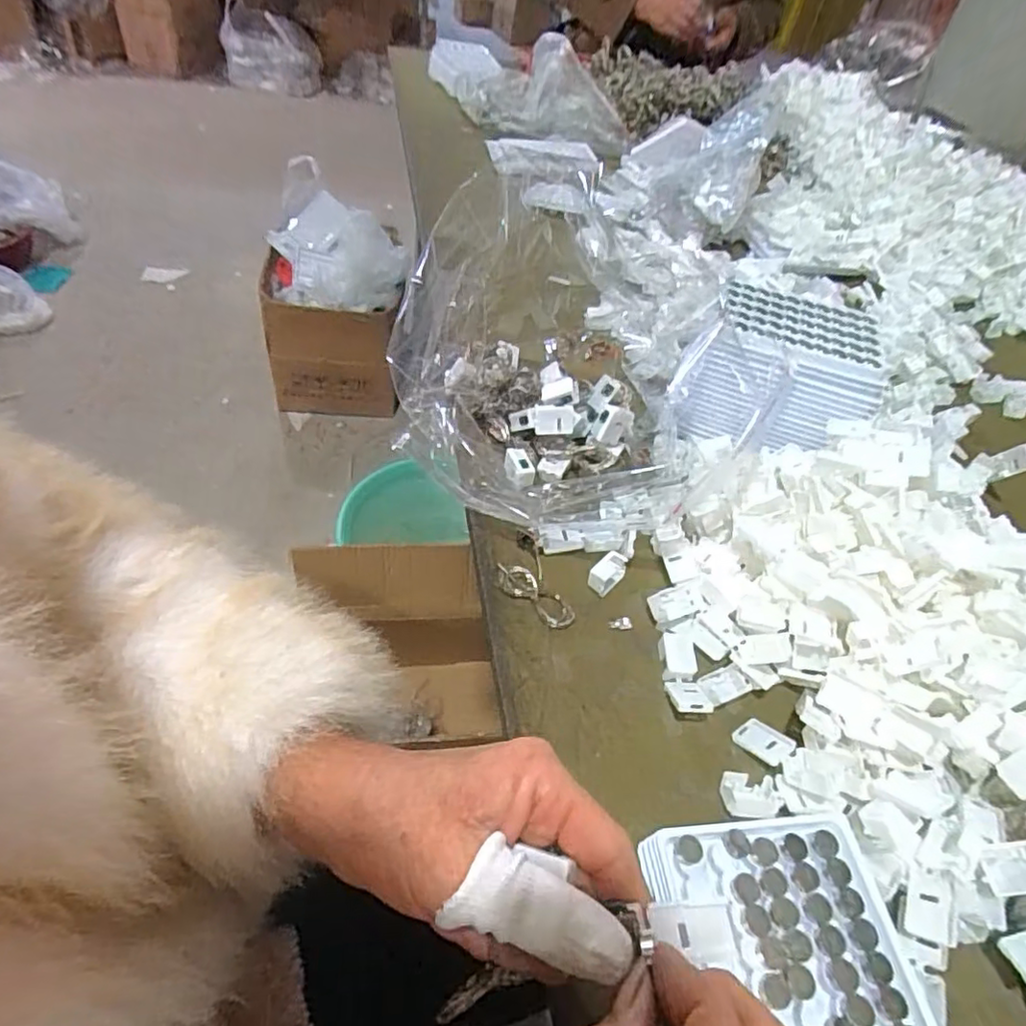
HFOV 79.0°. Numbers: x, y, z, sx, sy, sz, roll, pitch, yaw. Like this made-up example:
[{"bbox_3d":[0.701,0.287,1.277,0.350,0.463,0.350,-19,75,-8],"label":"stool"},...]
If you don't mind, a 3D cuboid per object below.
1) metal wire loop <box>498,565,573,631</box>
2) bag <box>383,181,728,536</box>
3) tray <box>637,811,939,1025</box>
[{"bbox_3d":[0.013,0.050,0.382,0.056,0.005,0.022,37,52,22],"label":"metal wire loop"},{"bbox_3d":[0.043,-0.145,0.451,0.193,0.156,0.291,8,48,-1],"label":"bag"},{"bbox_3d":[0.116,0.196,0.250,0.095,0.024,0.131,-3,49,-13],"label":"tray"}]

